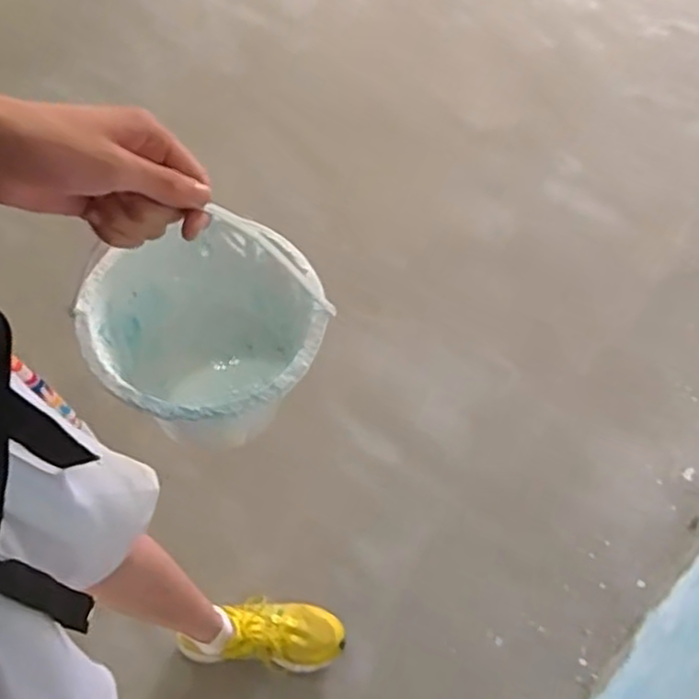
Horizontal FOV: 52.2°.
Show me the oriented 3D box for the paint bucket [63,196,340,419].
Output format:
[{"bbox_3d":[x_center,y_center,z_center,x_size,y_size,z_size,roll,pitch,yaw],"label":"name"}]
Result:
[{"bbox_3d":[-0.113,-0.004,0.564,0.158,0.117,0.182,-32,59,-16],"label":"paint bucket"}]

